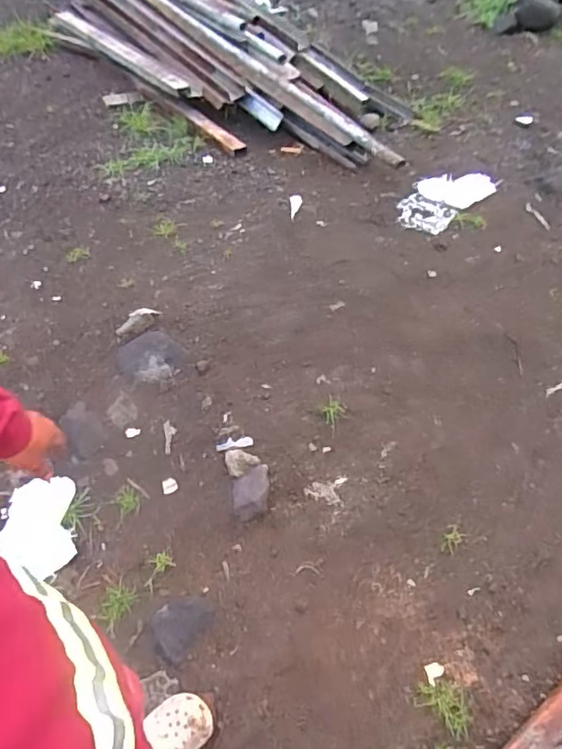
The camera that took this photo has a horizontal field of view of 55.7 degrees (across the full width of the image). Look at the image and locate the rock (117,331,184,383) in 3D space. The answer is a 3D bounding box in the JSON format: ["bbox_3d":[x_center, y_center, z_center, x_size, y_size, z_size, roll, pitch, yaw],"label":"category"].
[{"bbox_3d":[-0.407,-0.056,1.642,0.190,0.049,0.178,0,55,0],"label":"rock"}]

